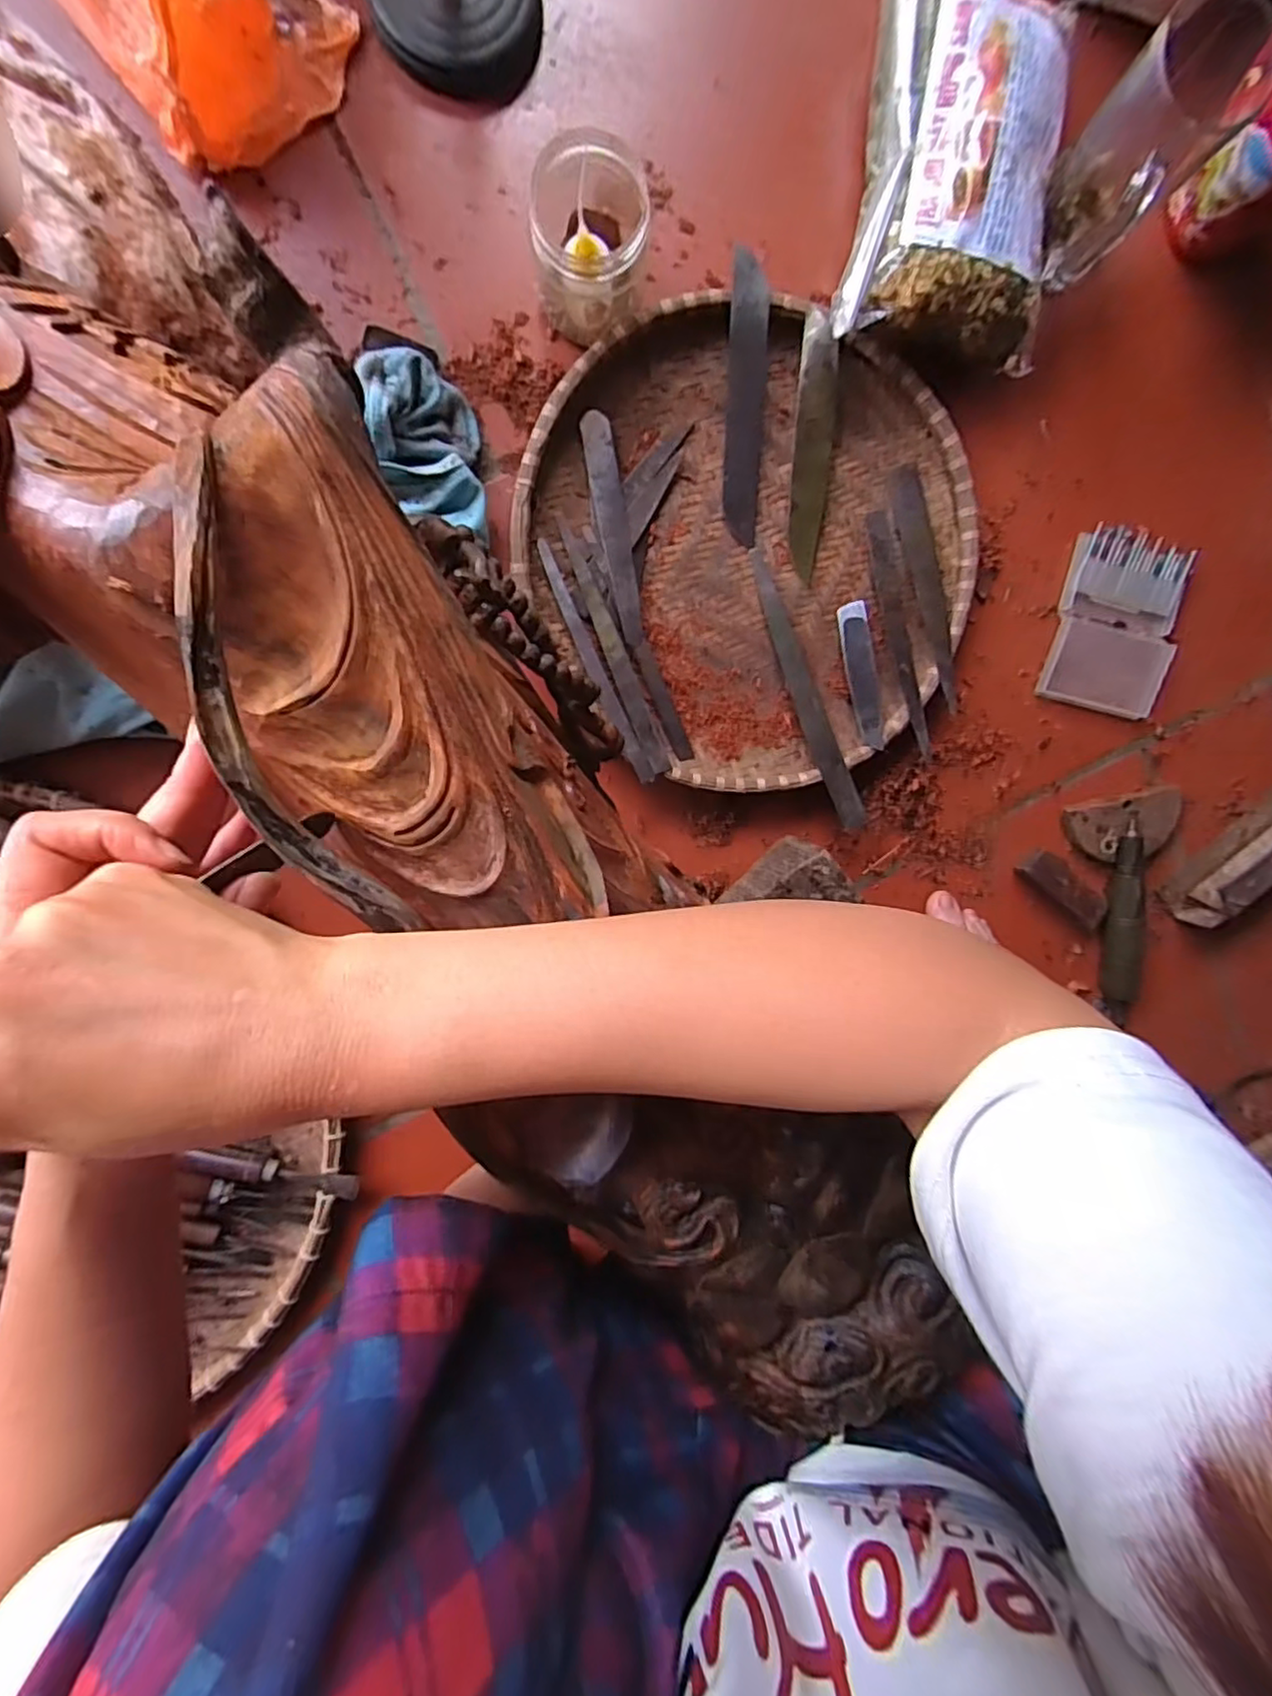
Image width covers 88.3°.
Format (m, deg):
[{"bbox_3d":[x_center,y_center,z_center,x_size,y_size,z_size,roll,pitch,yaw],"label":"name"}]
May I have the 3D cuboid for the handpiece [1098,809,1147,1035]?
[{"bbox_3d":[0.418,0.063,0.558,0.024,0.029,0.175,-6,97,-6],"label":"handpiece"}]

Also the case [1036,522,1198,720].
[{"bbox_3d":[0.393,-0.183,0.533,0.102,0.015,0.142,12,95,-7],"label":"case"}]

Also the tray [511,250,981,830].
[{"bbox_3d":[0.090,-0.213,0.488,0.334,0.031,0.331,-1,96,-6],"label":"tray"}]

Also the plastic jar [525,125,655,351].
[{"bbox_3d":[-0.031,-0.386,0.418,0.069,0.099,0.073,-1,96,-6],"label":"plastic jar"}]

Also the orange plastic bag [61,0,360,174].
[{"bbox_3d":[-0.286,-0.549,0.389,0.147,0.064,0.221,-38,99,-1],"label":"orange plastic bag"}]

